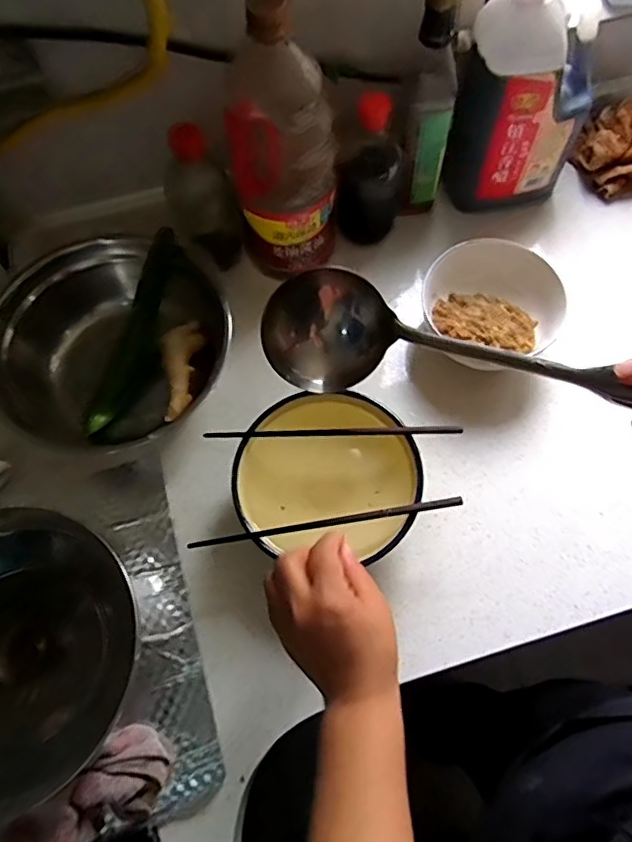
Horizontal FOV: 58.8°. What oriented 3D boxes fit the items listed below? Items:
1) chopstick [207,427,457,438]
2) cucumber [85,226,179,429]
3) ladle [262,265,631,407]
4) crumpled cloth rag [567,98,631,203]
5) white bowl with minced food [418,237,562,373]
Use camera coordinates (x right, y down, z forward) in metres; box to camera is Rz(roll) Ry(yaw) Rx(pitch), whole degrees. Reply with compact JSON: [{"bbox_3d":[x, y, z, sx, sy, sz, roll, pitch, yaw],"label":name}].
[{"bbox_3d":[0.016,0.012,0.543,0.242,0.014,0.008,-1,68,1],"label":"chopstick"},{"bbox_3d":[-0.204,-0.098,0.639,0.048,0.057,0.236,19,88,8],"label":"cucumber"},{"bbox_3d":[0.111,-0.028,0.321,0.342,0.078,0.075,20,67,40],"label":"ladle"},{"bbox_3d":[0.416,-0.364,0.740,0.131,0.074,0.121,37,74,14],"label":"crumpled cloth rag"},{"bbox_3d":[0.198,-0.128,0.639,0.145,0.072,0.138,0,68,1],"label":"white bowl with minced food"}]

